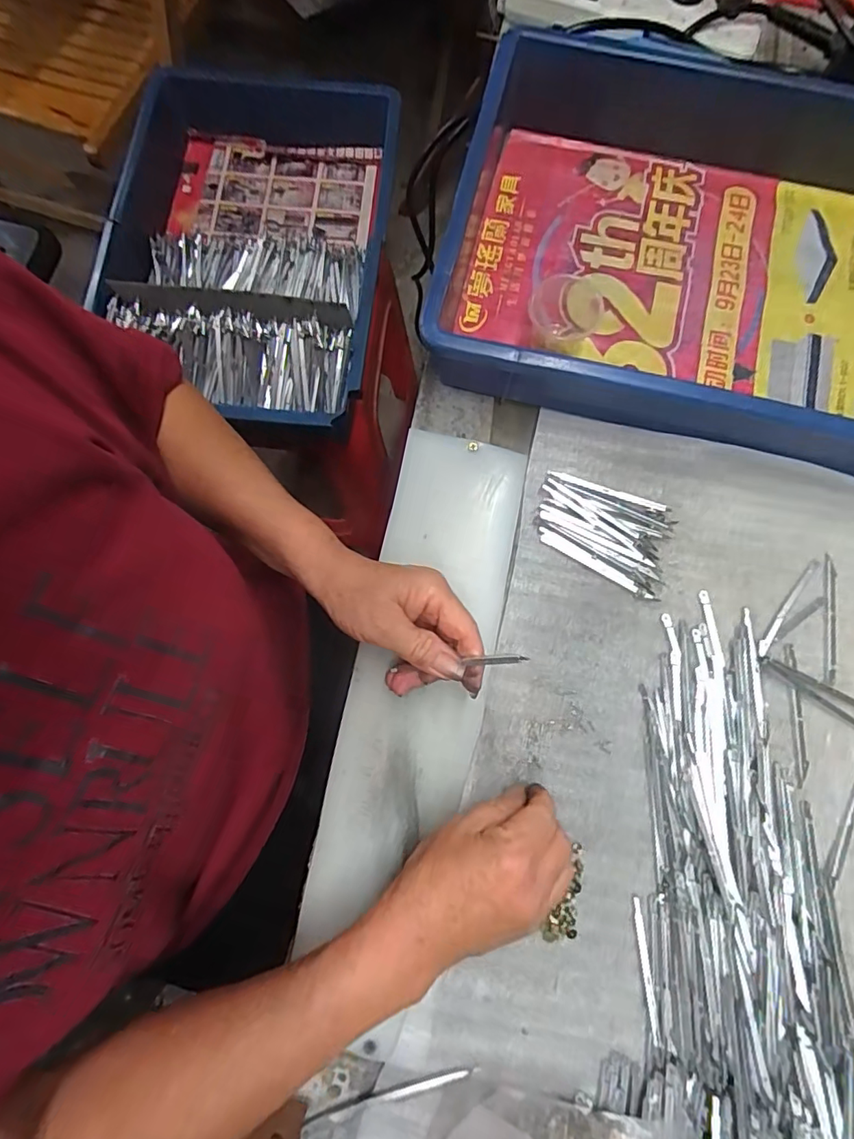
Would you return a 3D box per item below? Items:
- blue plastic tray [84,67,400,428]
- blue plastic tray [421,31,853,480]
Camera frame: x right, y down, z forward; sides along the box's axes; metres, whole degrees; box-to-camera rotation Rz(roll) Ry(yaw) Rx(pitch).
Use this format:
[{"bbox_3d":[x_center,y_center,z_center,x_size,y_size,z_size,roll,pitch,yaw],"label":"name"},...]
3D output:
[{"bbox_3d":[-0.192,-0.356,0.594,0.271,0.094,0.417,6,78,2],"label":"blue plastic tray"},{"bbox_3d":[0.241,-0.239,0.414,0.437,0.071,0.301,13,78,2],"label":"blue plastic tray"}]

